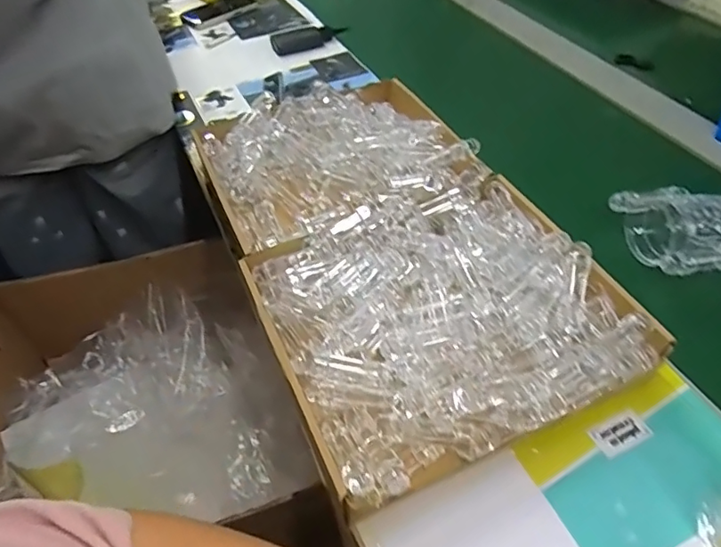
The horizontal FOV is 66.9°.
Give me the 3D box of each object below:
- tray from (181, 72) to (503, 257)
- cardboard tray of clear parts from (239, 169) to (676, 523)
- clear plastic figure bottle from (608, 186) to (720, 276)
[{"bbox_3d":[-0.026,-0.130,0.678,0.300,0.079,0.296,-17,48,-13],"label":"tray"},{"bbox_3d":[0.076,0.037,0.518,0.308,0.078,0.279,-21,49,-17],"label":"cardboard tray of clear parts"},{"bbox_3d":[0.399,-0.051,0.609,0.190,0.048,0.129,-5,47,-2],"label":"clear plastic figure bottle"}]

